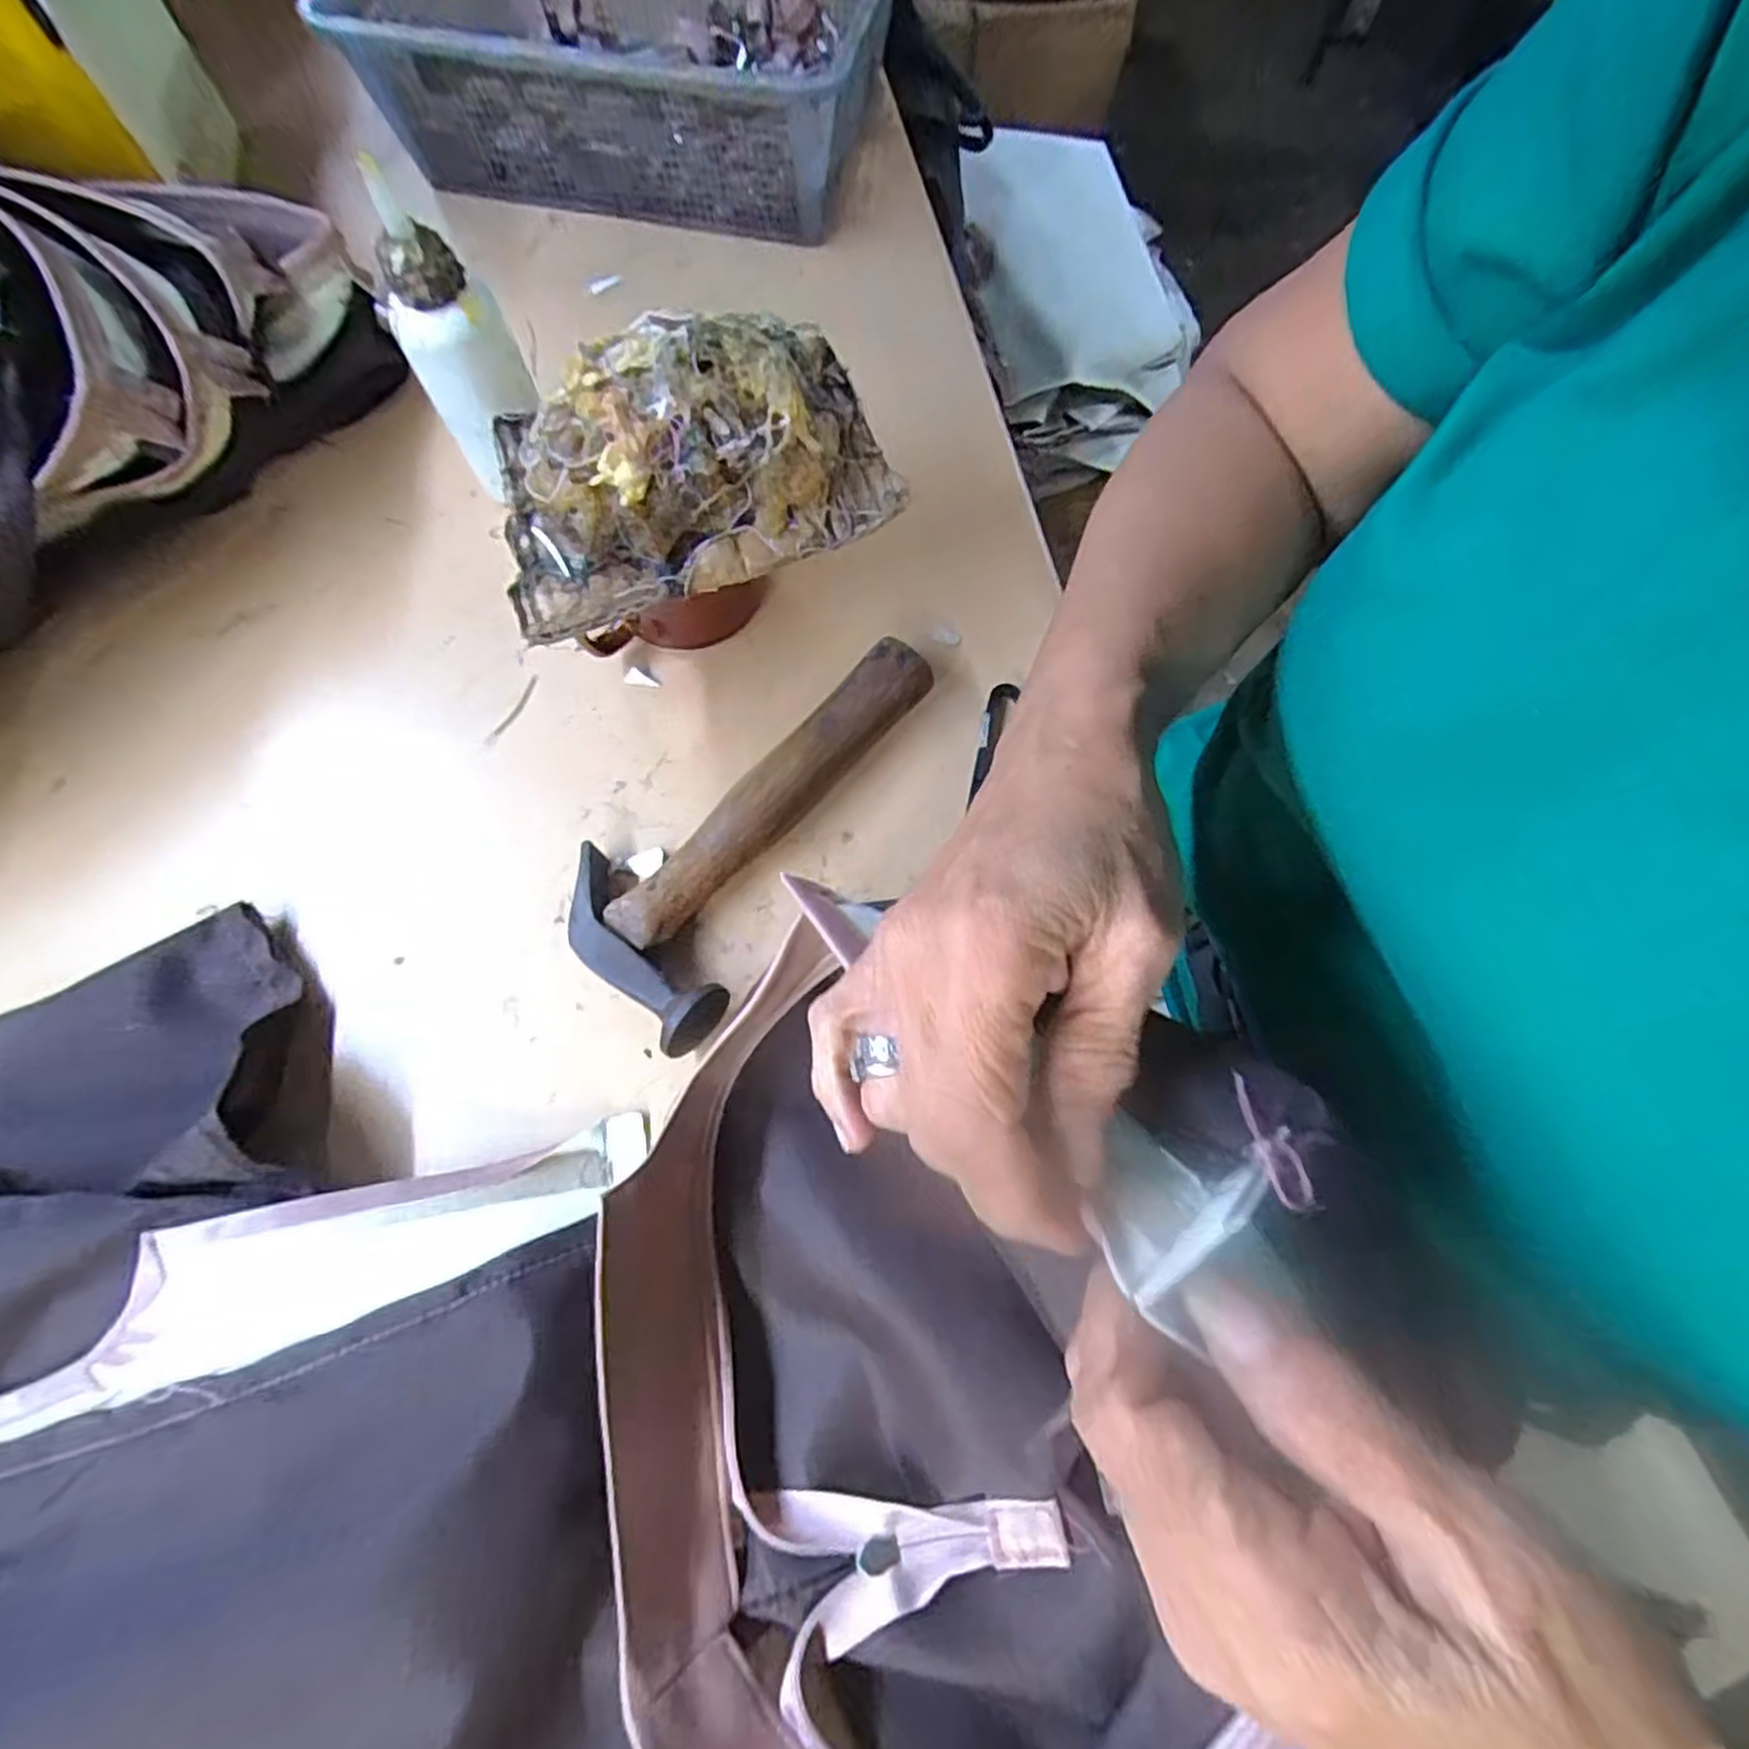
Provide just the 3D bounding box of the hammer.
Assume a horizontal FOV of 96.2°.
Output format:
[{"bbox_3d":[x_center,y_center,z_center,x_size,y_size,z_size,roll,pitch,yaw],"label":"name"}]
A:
[{"bbox_3d":[-0.041,-0.021,0.344,0.193,0.029,0.089,-42,76,-13],"label":"hammer"}]

